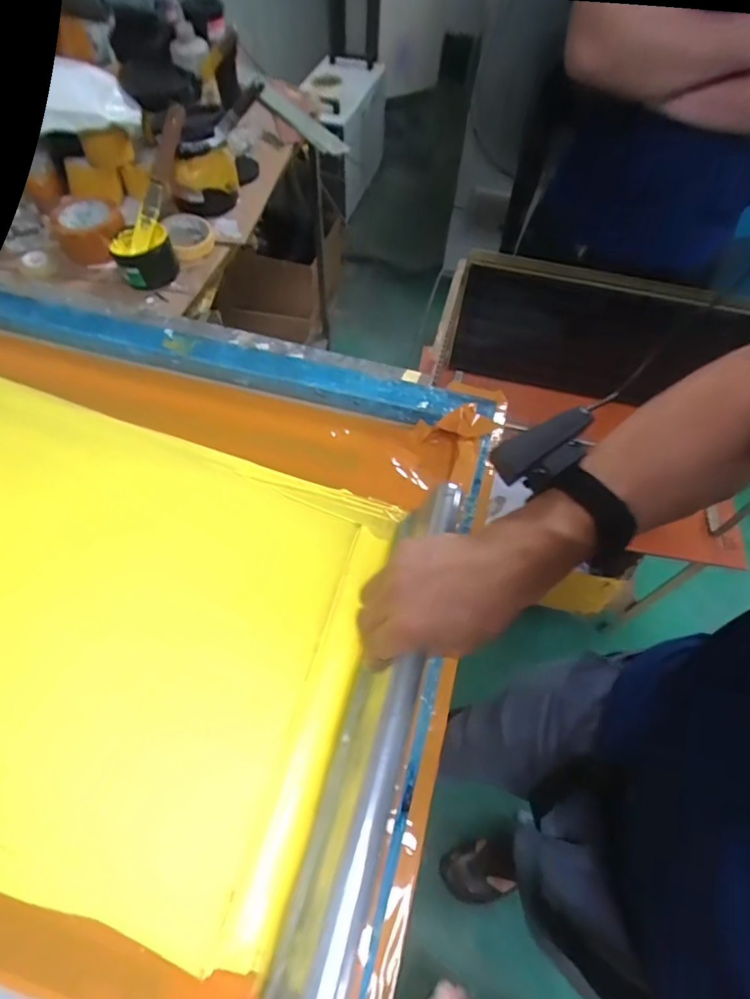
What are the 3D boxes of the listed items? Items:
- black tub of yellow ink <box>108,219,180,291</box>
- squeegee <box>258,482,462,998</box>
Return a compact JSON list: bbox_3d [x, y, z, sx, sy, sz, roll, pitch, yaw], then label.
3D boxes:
[{"bbox_3d":[-0.353,-0.378,0.773,0.084,0.051,0.092,1,61,-1],"label":"black tub of yellow ink"},{"bbox_3d":[0.004,0.142,0.355,0.045,0.083,0.349,15,60,7],"label":"squeegee"}]

